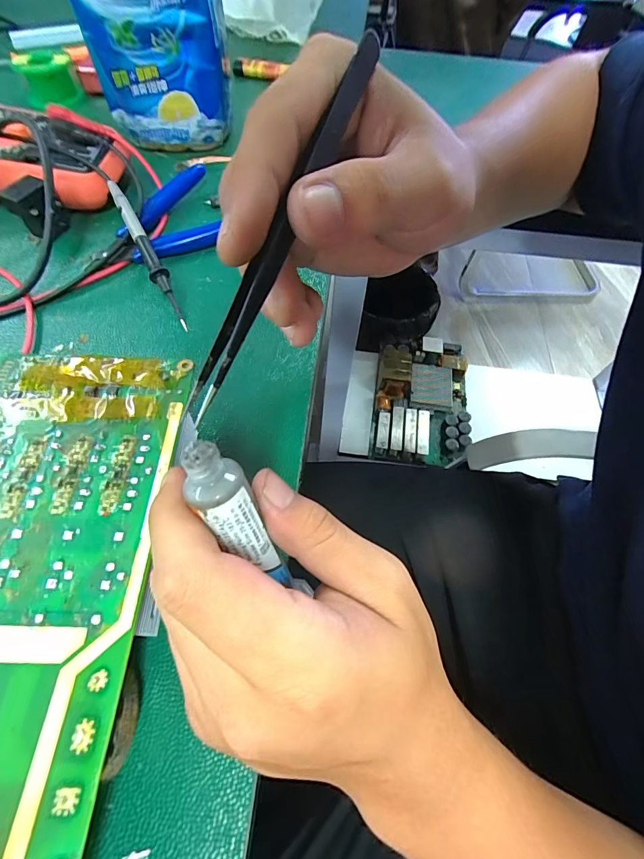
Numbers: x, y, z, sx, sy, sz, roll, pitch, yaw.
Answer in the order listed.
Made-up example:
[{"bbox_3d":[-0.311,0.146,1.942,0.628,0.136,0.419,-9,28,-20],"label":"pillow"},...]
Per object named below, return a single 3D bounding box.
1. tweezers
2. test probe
[{"bbox_3d":[-0.009,-0.063,0.111,0.007,0.008,0.130,22,81,9],"label":"tweezers"},{"bbox_3d":[-0.116,-0.118,0.255,0.010,0.010,0.126,-26,79,-17],"label":"test probe"}]

